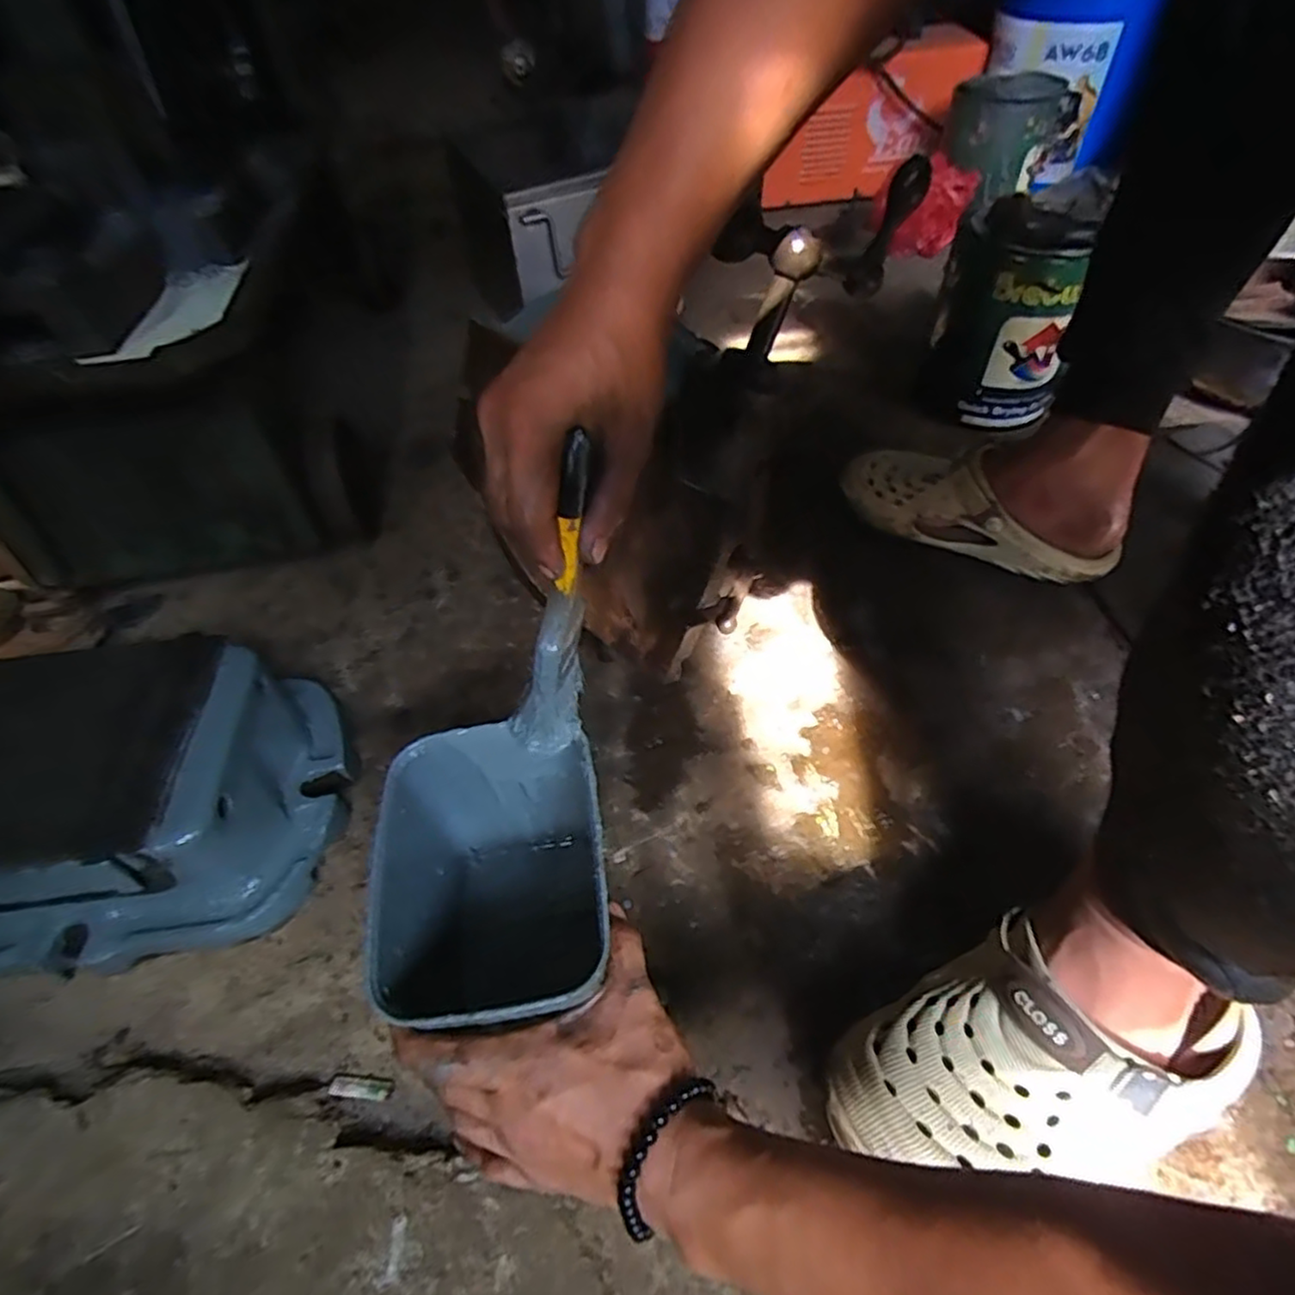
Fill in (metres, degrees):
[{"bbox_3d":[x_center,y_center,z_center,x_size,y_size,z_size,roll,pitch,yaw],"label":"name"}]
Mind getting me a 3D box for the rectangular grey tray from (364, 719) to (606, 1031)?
[{"bbox_3d":[-0.083,0.157,0.417,0.118,0.155,0.159,-7,47,-5],"label":"rectangular grey tray"}]

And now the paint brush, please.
[{"bbox_3d":[-0.043,-0.018,0.359,0.038,0.187,0.031,-13,47,-29],"label":"paint brush"}]

